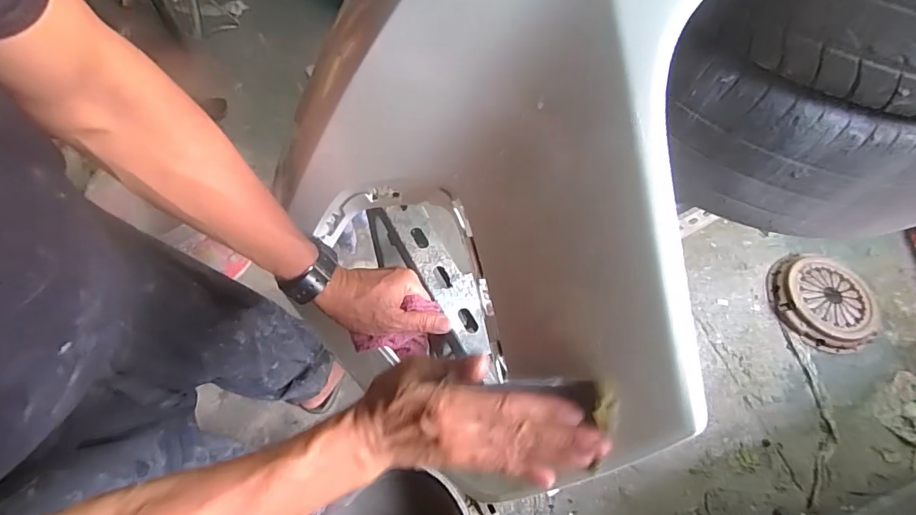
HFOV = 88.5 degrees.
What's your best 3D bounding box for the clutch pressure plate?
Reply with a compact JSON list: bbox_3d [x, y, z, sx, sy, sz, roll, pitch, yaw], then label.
[{"bbox_3d":[1.021,0.118,1.314,0.278,0.049,0.279,0,63,0],"label":"clutch pressure plate"}]

